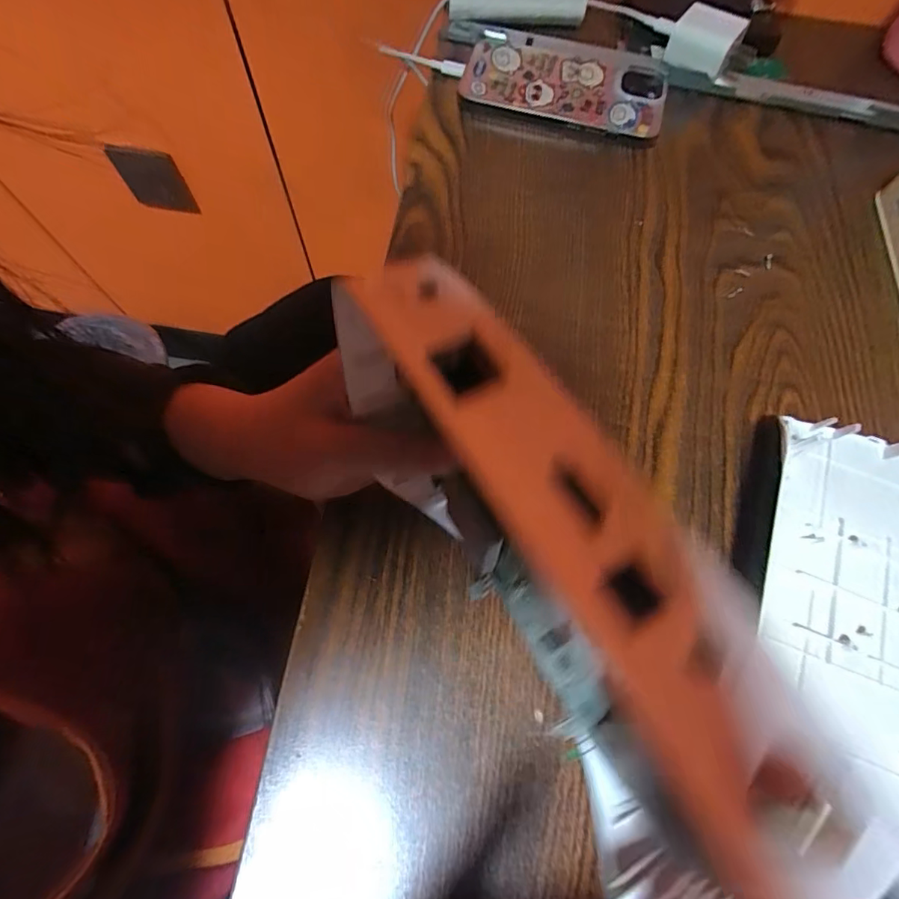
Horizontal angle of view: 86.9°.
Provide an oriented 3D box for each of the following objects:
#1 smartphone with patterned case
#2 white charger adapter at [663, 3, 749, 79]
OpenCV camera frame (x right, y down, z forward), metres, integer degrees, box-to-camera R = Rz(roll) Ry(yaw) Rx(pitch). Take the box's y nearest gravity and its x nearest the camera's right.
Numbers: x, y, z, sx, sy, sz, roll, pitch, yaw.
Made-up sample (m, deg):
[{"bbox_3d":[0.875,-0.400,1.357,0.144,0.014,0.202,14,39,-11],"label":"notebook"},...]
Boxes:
[{"bbox_3d":[0.085,-0.263,0.337,0.138,0.010,0.081,16,74,0],"label":"smartphone with patterned case"},{"bbox_3d":[0.175,-0.281,0.327,0.044,0.032,0.023,22,71,6],"label":"white charger adapter"}]

